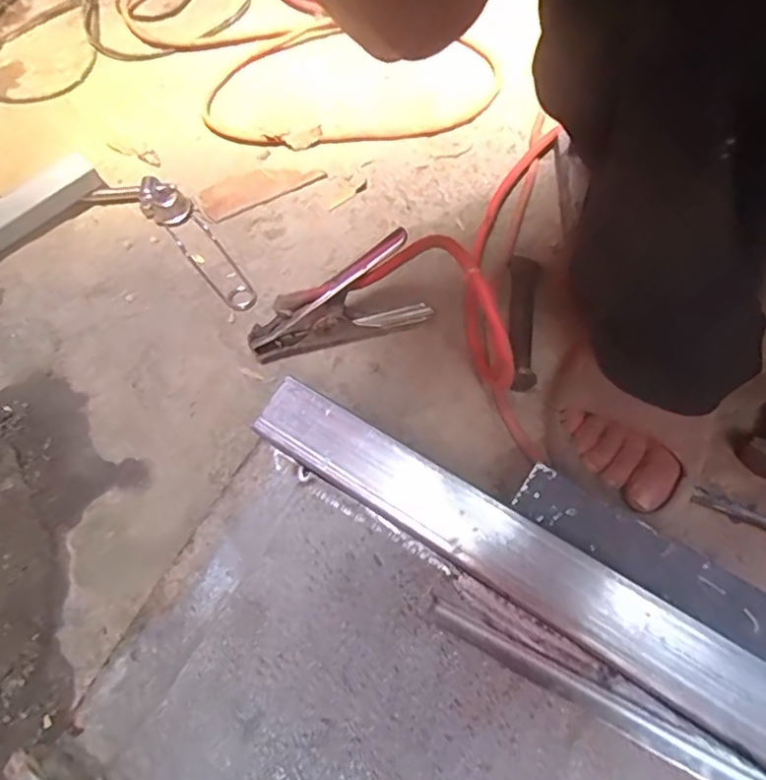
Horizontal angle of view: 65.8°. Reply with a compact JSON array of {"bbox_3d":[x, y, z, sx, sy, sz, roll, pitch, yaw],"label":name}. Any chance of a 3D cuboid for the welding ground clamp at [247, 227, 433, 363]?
[{"bbox_3d":[-0.041,-0.071,0.519,0.157,0.070,0.048,-23,63,-9],"label":"welding ground clamp"}]

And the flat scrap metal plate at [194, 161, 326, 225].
[{"bbox_3d":[-0.135,-0.222,0.647,0.130,0.005,0.053,-26,63,-11],"label":"flat scrap metal plate"}]

